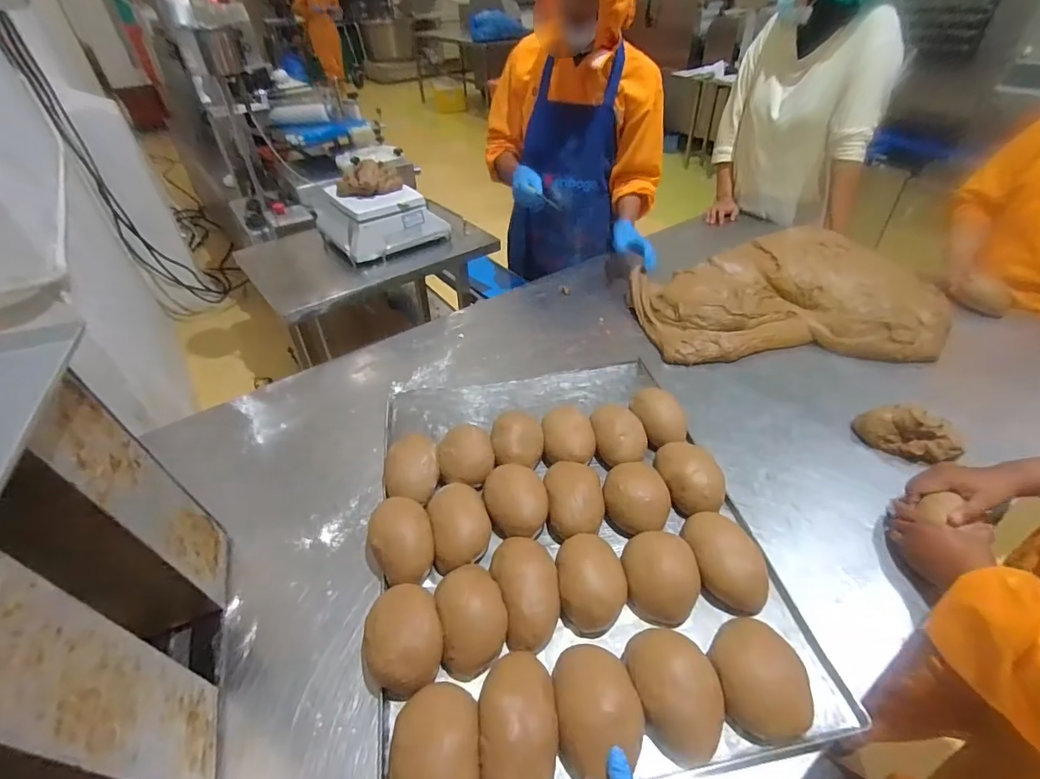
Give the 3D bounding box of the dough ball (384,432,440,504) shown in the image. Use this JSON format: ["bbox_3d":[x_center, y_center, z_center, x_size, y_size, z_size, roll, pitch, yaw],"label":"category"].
[{"bbox_3d":[-0.179,0.137,0.835,0.087,0.072,0.097,-10,42,-10],"label":"dough ball"}]

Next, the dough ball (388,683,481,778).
[{"bbox_3d":[-0.090,0.396,0.540,0.094,0.054,0.128,-2,41,-2],"label":"dough ball"}]

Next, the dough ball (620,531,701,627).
[{"bbox_3d":[0.197,0.256,0.694,0.101,0.050,0.120,-1,41,0],"label":"dough ball"}]

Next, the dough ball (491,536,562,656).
[{"bbox_3d":[0.011,0.271,0.685,0.087,0.051,0.149,-10,42,-10],"label":"dough ball"}]

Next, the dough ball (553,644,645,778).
[{"bbox_3d":[0.088,0.366,0.573,0.091,0.041,0.134,-4,42,-3],"label":"dough ball"}]

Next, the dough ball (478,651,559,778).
[{"bbox_3d":[-0.002,0.378,0.565,0.086,0.052,0.158,-3,41,-2],"label":"dough ball"}]

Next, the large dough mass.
[{"bbox_3d":[0.642,-0.220,1.184,0.707,0.117,0.364,-3,41,-3],"label":"large dough mass"}]

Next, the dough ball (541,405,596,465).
[{"bbox_3d":[0.086,0.089,0.890,0.090,0.078,0.099,0,41,1],"label":"dough ball"}]

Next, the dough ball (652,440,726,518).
[{"bbox_3d":[0.278,0.144,0.820,0.089,0.066,0.137,-10,42,-10],"label":"dough ball"}]

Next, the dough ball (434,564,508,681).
[{"bbox_3d":[-0.060,0.296,0.644,0.084,0.069,0.109,-7,42,-7],"label":"dough ball"}]

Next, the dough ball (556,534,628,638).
[{"bbox_3d":[0.099,0.267,0.694,0.092,0.048,0.125,-2,41,-1],"label":"dough ball"}]

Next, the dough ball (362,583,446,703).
[{"bbox_3d":[-0.145,0.323,0.635,0.102,0.075,0.115,2,42,4],"label":"dough ball"}]

